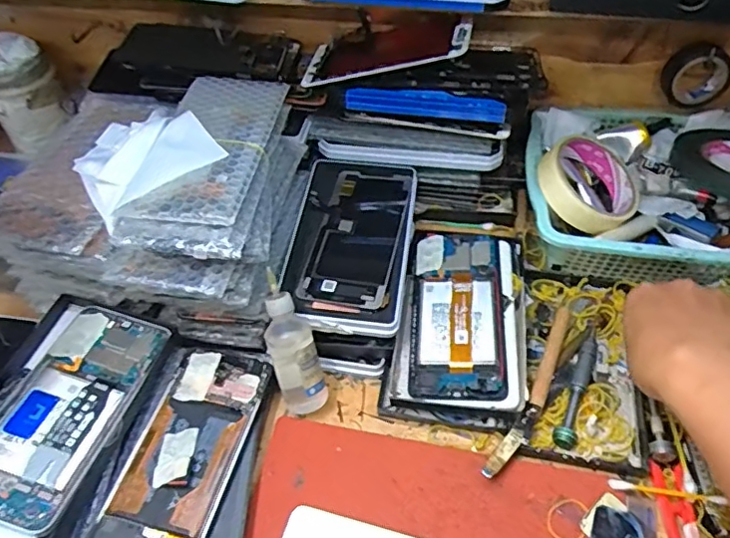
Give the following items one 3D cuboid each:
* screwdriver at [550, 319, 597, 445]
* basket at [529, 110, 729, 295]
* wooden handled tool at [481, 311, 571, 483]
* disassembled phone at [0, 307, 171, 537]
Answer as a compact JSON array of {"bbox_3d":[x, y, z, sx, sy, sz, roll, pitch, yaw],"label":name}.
[{"bbox_3d":[0.168,0.086,0.441,0.015,0.012,0.115,22,53,19],"label":"screwdriver"},{"bbox_3d":[0.279,-0.063,0.508,0.261,0.069,0.189,7,50,8],"label":"basket"},{"bbox_3d":[0.130,0.088,0.429,0.017,0.012,0.161,24,54,21],"label":"wooden handled tool"},{"bbox_3d":[-0.206,0.095,0.397,0.075,0.009,0.161,23,51,2],"label":"disassembled phone"}]

